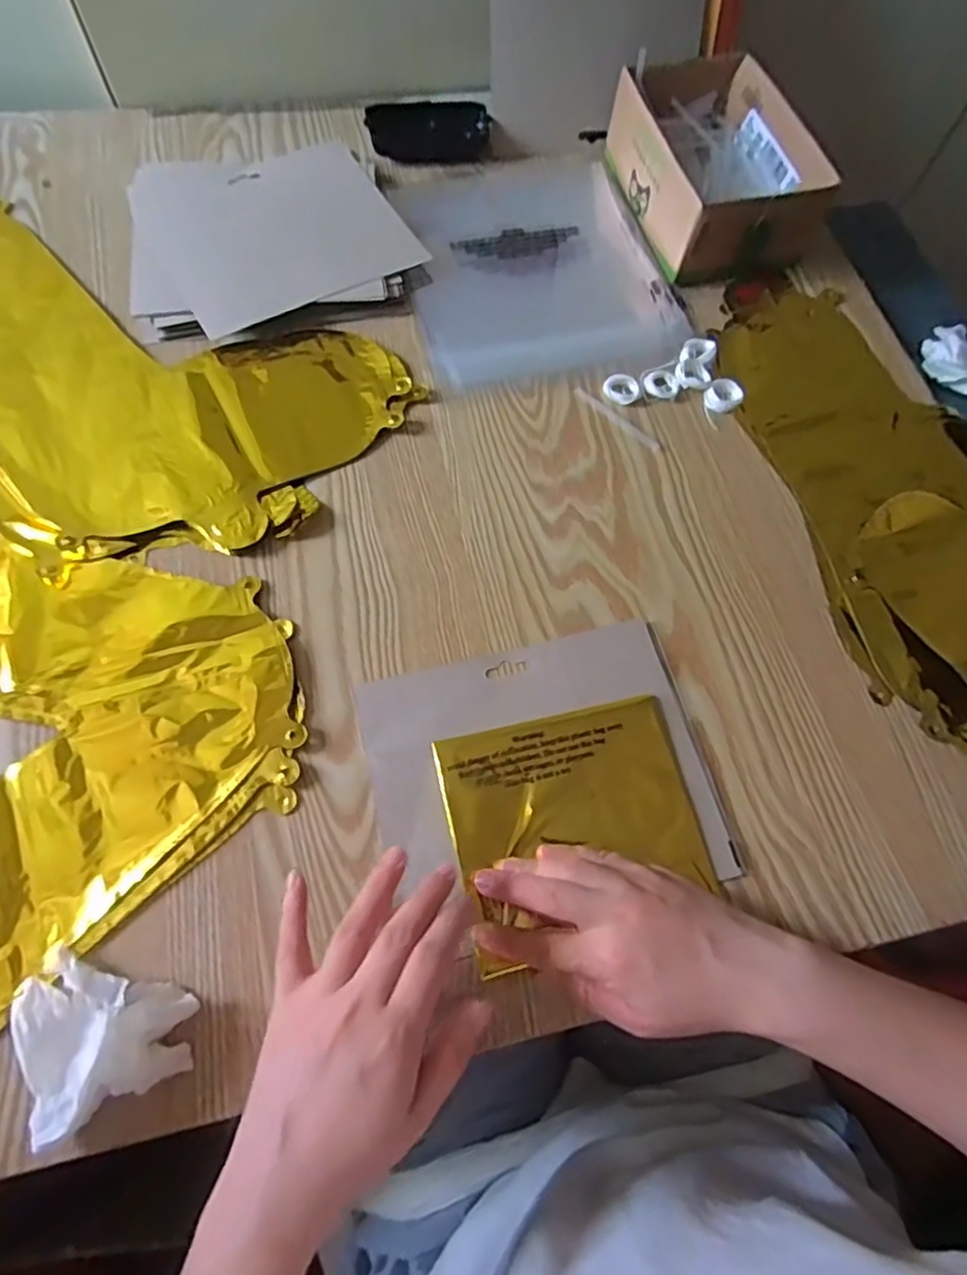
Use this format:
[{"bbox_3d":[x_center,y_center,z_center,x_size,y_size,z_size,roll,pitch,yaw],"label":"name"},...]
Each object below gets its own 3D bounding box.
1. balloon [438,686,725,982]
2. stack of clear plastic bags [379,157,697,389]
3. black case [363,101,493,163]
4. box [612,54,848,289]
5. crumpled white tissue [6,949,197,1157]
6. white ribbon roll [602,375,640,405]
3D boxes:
[{"bbox_3d":[0.054,0.105,0.378,0.141,0.008,0.124,-10,68,-8],"label":"balloon"},{"bbox_3d":[0.038,-0.329,0.570,0.219,0.011,0.264,-15,68,-10],"label":"stack of clear plastic bags"},{"bbox_3d":[-0.050,-0.467,0.602,0.107,0.019,0.065,-8,68,-7],"label":"black case"},{"bbox_3d":[0.199,-0.405,0.563,0.137,0.062,0.201,-13,68,-9],"label":"box"},{"bbox_3d":[-0.179,0.181,0.314,0.068,0.030,0.076,-21,70,-12],"label":"crumpled white tissue"},{"bbox_3d":[0.106,-0.190,0.504,0.028,0.008,0.022,16,67,3],"label":"white ribbon roll"}]

